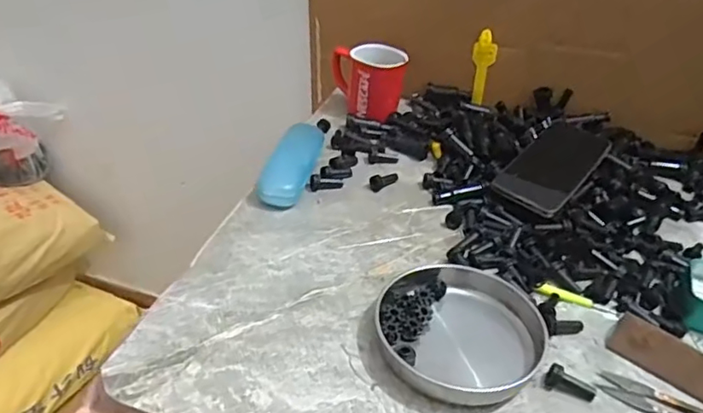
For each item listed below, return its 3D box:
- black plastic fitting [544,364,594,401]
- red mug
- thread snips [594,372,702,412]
[{"bbox_3d":[0.174,0.141,0.459,0.038,0.015,0.016,26,42,24],"label":"black plastic fitting"},{"bbox_3d":[0.022,-0.176,0.783,0.103,0.079,0.074,7,38,1],"label":"red mug"},{"bbox_3d":[0.256,0.161,0.454,0.114,0.006,0.024,24,41,21],"label":"thread snips"}]

